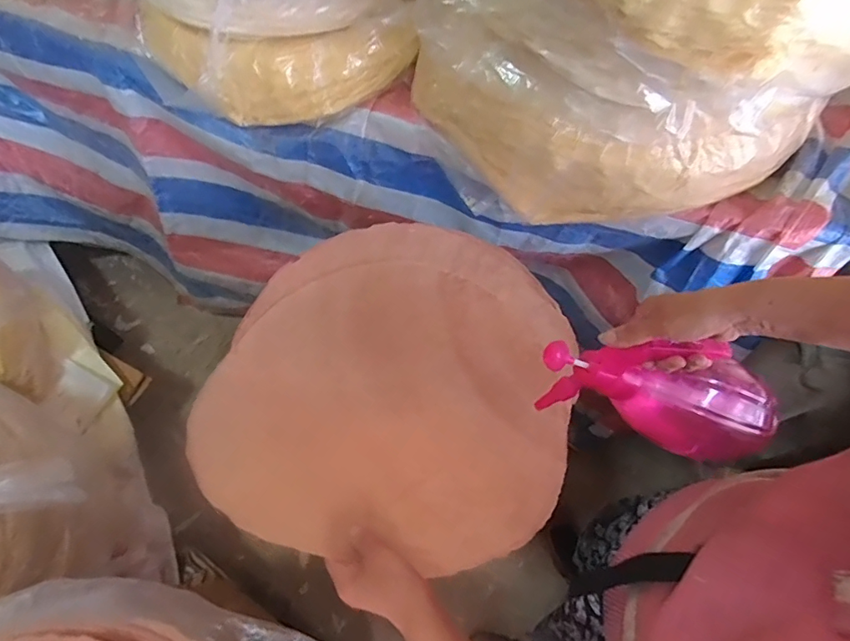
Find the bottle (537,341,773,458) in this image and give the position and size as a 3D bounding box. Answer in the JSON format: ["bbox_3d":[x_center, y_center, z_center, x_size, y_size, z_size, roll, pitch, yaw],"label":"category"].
[{"bbox_3d":[0.255,0.079,0.525,0.273,0.154,0.086,20,64,-7],"label":"bottle"}]

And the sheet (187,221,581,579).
[{"bbox_3d":[-0.047,0.050,0.709,0.520,0.146,0.533,4,63,2],"label":"sheet"}]

